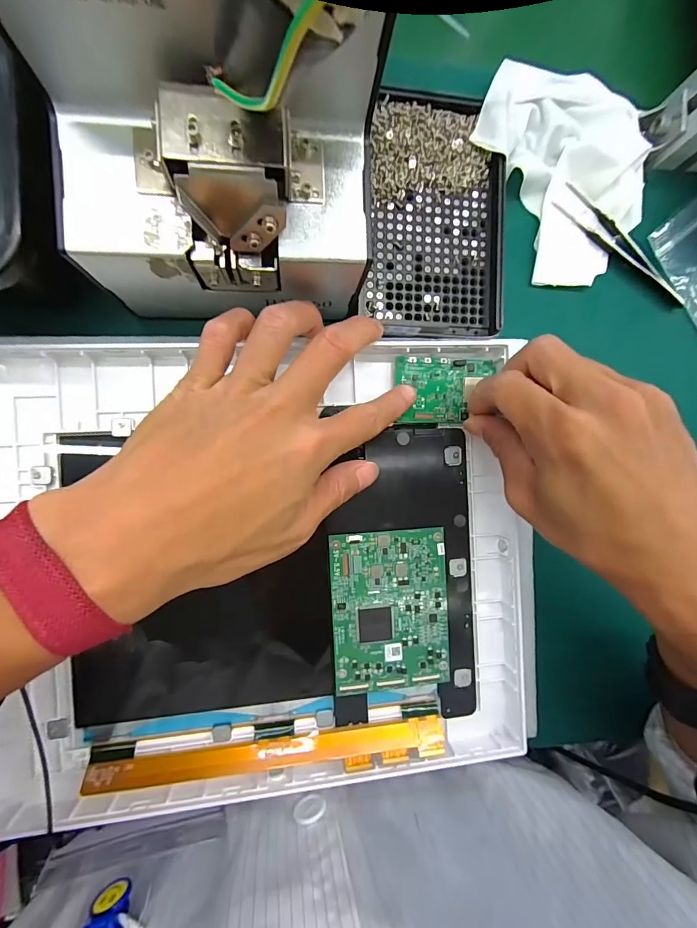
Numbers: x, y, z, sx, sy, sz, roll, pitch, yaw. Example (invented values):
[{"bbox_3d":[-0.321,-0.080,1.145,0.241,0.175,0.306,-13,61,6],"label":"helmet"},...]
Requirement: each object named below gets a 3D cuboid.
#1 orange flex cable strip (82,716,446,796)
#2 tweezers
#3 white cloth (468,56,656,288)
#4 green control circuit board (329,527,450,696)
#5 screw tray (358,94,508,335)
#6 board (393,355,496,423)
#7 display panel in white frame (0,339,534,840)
[{"bbox_3d":[-0.041,0.169,0.229,0.196,0.012,0.017,-2,91,-8],"label":"orange flex cable strip"},{"bbox_3d":[0.185,-0.146,0.269,0.111,0.008,0.015,35,85,-7],"label":"tweezers"},{"bbox_3d":[0.141,-0.190,0.255,0.097,0.024,0.130,-36,95,-7],"label":"white cloth"},{"bbox_3d":[0.025,0.087,0.240,0.069,0.007,0.093,-3,91,-8],"label":"green control circuit board"},{"bbox_3d":[0.052,-0.147,0.240,0.082,0.012,0.137,0,90,-8],"label":"screw tray"},{"bbox_3d":[0.060,-0.045,0.243,0.061,0.004,0.040,0,90,-8],"label":"board"},{"bbox_3d":[-0.046,0.060,0.241,0.306,0.039,0.254,-2,91,-8],"label":"display panel in white frame"}]

